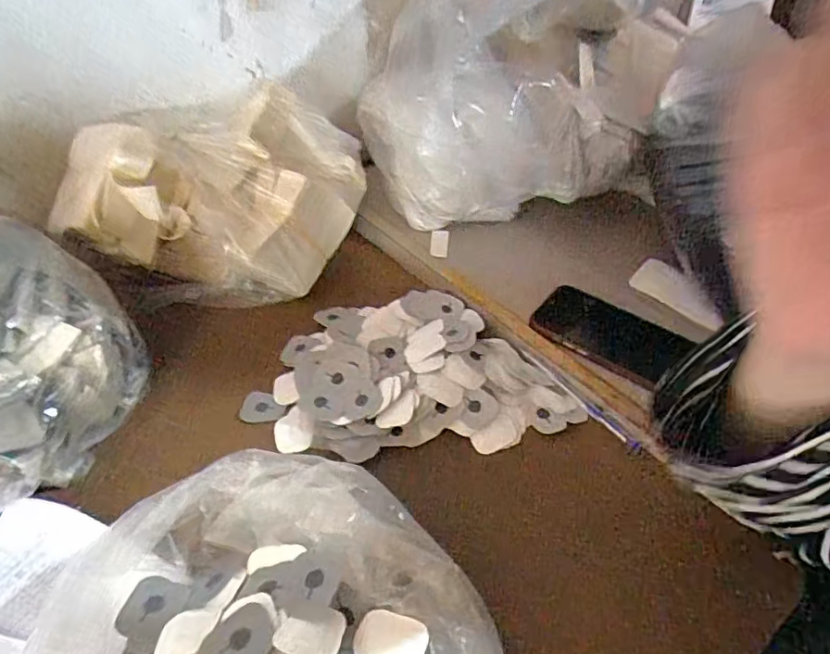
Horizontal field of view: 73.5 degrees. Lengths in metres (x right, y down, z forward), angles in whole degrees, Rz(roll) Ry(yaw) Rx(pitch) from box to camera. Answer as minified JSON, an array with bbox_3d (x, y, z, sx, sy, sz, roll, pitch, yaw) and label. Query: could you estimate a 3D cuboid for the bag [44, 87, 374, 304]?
[{"bbox_3d":[-0.209,-0.143,0.593,0.284,0.154,0.209,0,41,0],"label":"bag"}]

